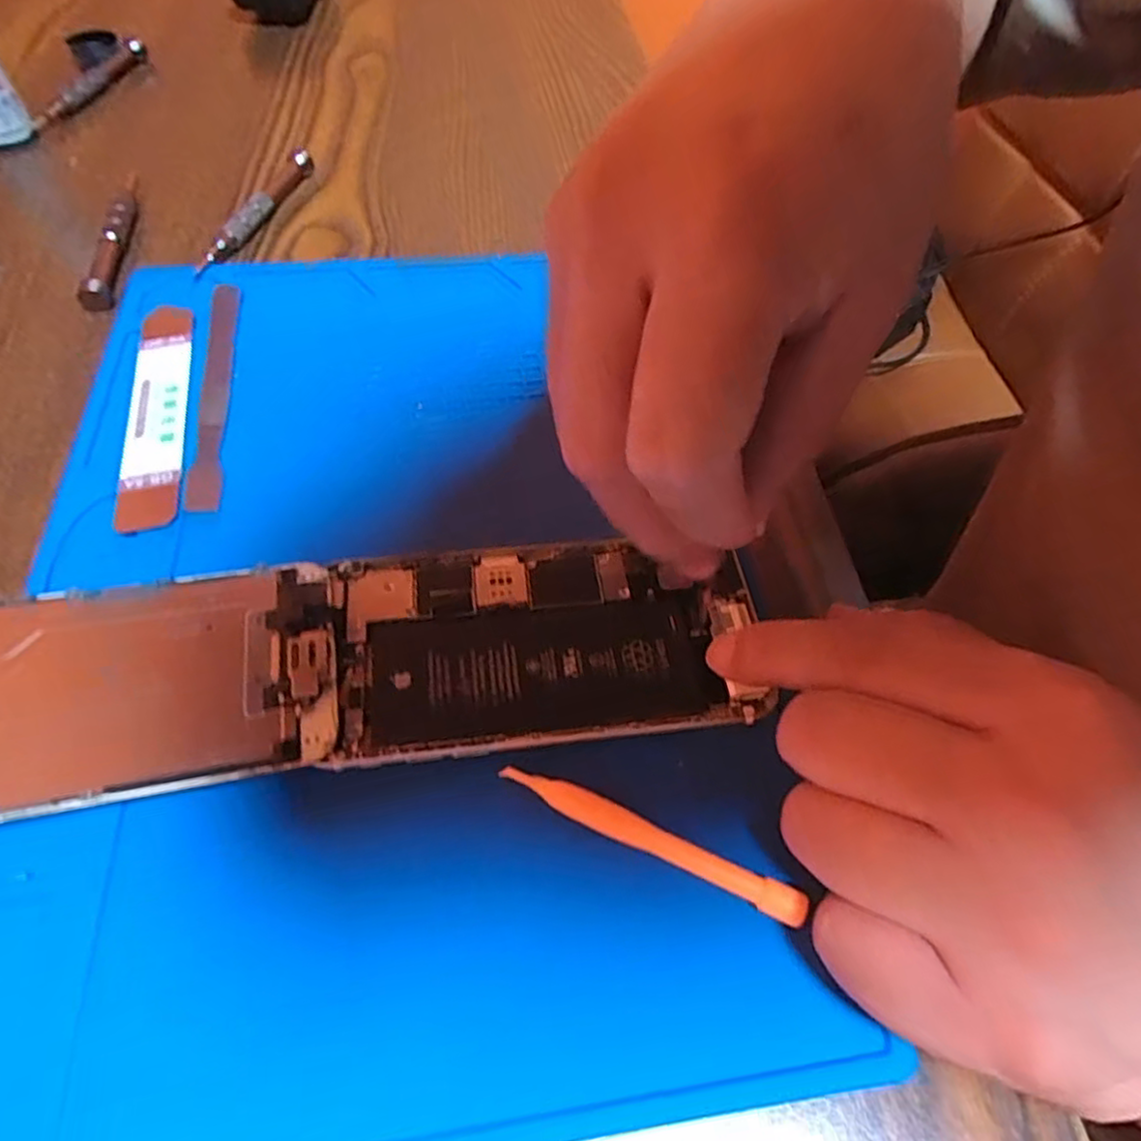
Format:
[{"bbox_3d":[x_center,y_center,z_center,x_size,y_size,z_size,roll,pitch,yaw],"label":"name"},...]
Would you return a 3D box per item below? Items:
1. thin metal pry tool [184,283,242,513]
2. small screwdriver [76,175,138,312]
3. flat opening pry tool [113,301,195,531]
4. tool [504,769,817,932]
[{"bbox_3d":[-0.136,-0.071,0.266,0.011,0.004,0.122,-8,57,-8],"label":"thin metal pry tool"},{"bbox_3d":[-0.203,-0.150,0.308,0.011,0.011,0.096,-5,57,-7],"label":"small screwdriver"},{"bbox_3d":[-0.154,-0.061,0.257,0.021,0.005,0.115,-10,58,-10],"label":"flat opening pry tool"},{"bbox_3d":[0.020,0.070,0.180,0.081,0.008,0.009,22,58,11],"label":"tool"}]

